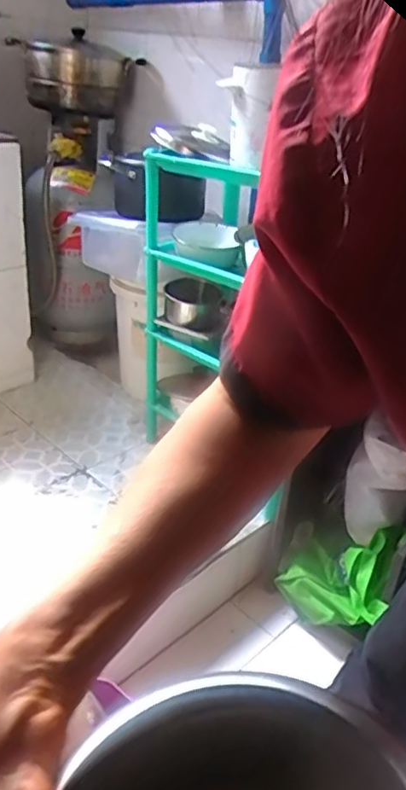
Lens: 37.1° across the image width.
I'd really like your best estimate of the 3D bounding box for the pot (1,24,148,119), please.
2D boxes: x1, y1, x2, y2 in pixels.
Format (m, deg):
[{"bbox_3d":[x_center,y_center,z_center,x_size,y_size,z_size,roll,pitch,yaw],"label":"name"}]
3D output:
[{"bbox_3d":[-0.367,-0.912,1.724,0.299,0.192,0.297,4,30,-2],"label":"pot"}]

